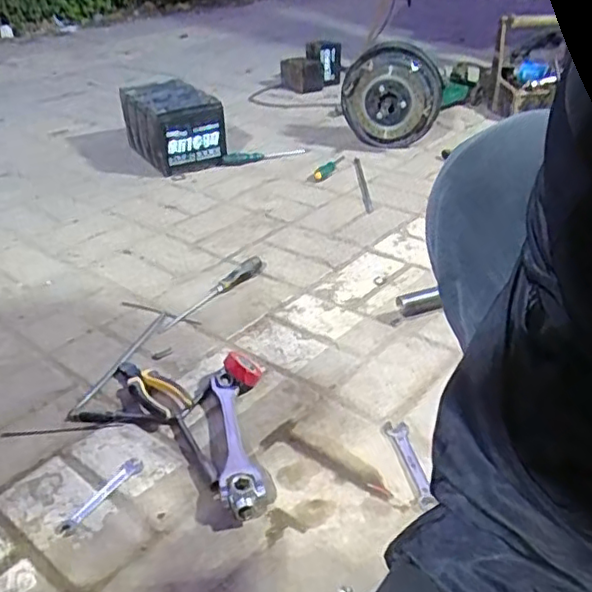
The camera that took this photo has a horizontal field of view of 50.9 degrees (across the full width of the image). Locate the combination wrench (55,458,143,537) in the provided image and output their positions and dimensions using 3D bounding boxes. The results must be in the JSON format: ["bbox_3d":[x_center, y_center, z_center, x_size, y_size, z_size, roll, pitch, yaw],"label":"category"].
[{"bbox_3d":[-0.225,0.229,0.719,0.024,0.007,0.120,16,35,27],"label":"combination wrench"}]

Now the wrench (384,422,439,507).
[{"bbox_3d":[0.140,0.198,0.749,0.026,0.008,0.126,-7,31,-8],"label":"wrench"}]

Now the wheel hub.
[{"bbox_3d":[0.252,-0.516,1.655,0.260,0.263,0.139,3,31,8],"label":"wheel hub"}]

